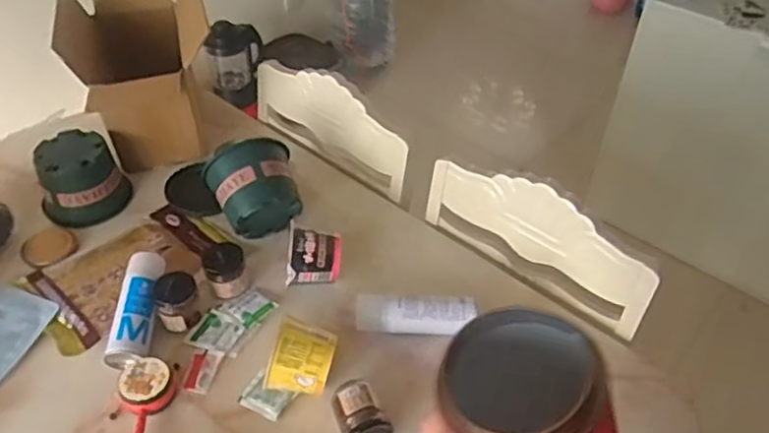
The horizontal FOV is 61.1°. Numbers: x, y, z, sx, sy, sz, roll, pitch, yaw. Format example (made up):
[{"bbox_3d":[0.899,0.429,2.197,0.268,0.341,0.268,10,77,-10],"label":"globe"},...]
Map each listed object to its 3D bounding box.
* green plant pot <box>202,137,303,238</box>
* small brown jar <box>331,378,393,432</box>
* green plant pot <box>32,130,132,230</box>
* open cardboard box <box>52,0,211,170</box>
[{"bbox_3d":[-0.206,-0.034,1.025,0.139,0.129,0.106,-8,44,-10],"label":"green plant pot"},{"bbox_3d":[-0.030,0.247,0.800,0.059,0.062,0.084,-20,47,-22],"label":"small brown jar"},{"bbox_3d":[-0.505,-0.058,1.096,0.108,0.138,0.128,10,44,9],"label":"green plant pot"},{"bbox_3d":[-0.430,-0.261,1.180,0.231,0.246,0.298,-11,45,-13],"label":"open cardboard box"}]

